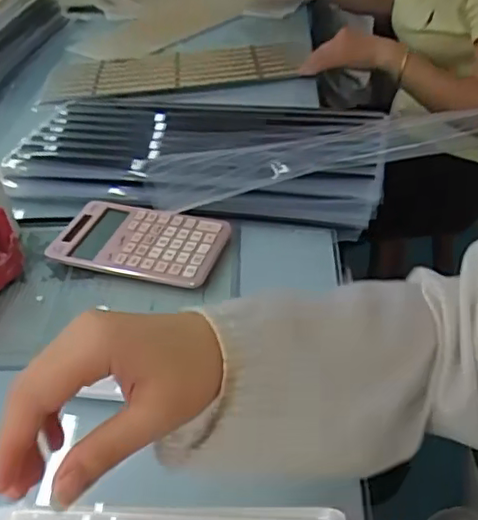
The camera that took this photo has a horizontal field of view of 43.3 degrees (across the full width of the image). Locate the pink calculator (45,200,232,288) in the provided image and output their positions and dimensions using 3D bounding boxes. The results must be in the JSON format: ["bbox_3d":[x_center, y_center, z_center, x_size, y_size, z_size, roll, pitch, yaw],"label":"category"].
[{"bbox_3d":[-0.109,-0.023,0.646,0.183,0.015,0.106,10,41,18],"label":"pink calculator"}]

